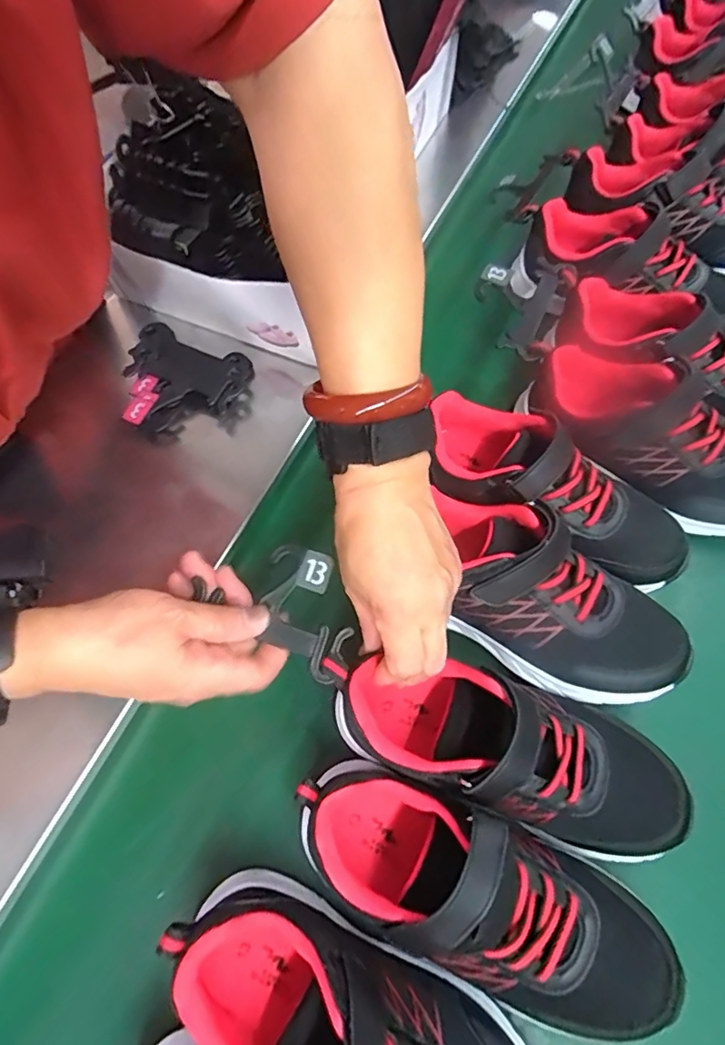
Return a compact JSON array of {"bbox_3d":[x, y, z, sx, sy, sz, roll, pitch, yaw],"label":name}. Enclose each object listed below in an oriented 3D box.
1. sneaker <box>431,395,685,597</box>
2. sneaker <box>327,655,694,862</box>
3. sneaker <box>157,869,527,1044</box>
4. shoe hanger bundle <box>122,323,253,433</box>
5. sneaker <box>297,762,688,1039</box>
[{"bbox_3d":[0.133,-0.023,0.381,0.195,0.068,0.076,27,67,15],"label":"sneaker"},{"bbox_3d":[0.088,0.133,0.311,0.196,0.071,0.073,18,65,7],"label":"sneaker"},{"bbox_3d":[0.001,0.256,0.260,0.197,0.075,0.075,23,66,14],"label":"sneaker"},{"bbox_3d":[-0.156,-0.115,0.459,0.110,0.035,0.102,23,66,14],"label":"shoe hanger bundle"},{"bbox_3d":[0.063,0.204,0.292,0.196,0.092,0.073,21,66,12],"label":"sneaker"}]

